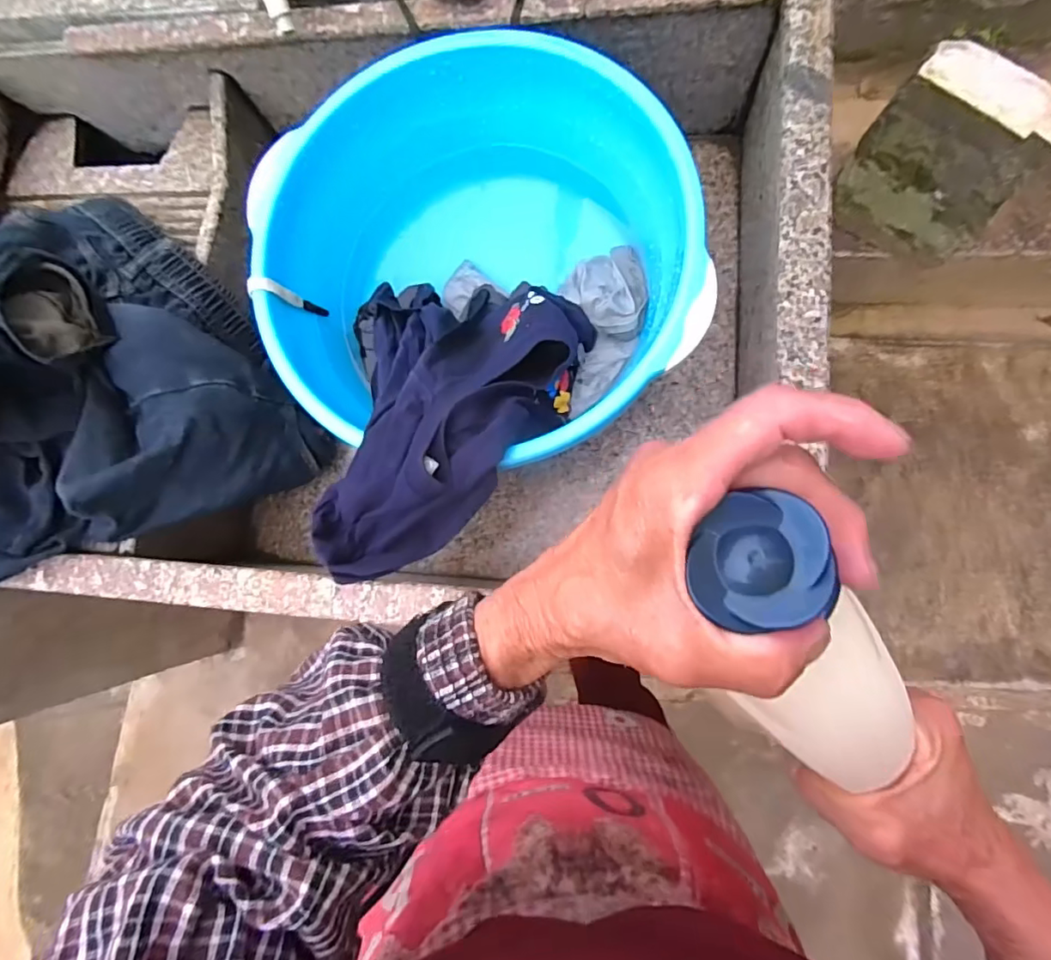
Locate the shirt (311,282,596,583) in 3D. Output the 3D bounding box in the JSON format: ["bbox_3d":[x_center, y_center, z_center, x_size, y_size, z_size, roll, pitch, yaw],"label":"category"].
[{"bbox_3d":[-0.063,-0.067,0.532,0.226,0.169,0.305,1,86,8],"label":"shirt"}]

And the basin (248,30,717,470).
[{"bbox_3d":[-0.047,-0.219,0.576,0.418,0.149,0.413,-1,86,7],"label":"basin"}]

